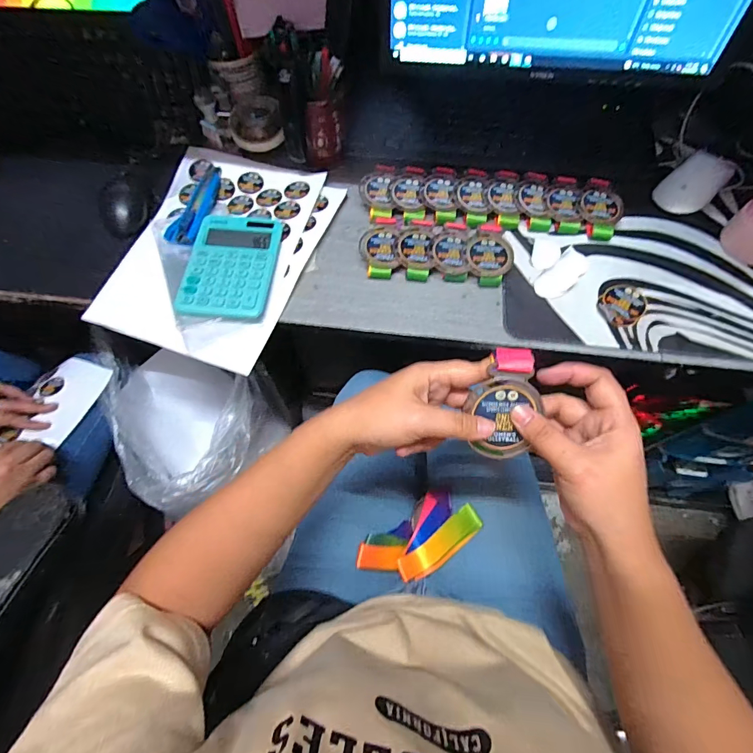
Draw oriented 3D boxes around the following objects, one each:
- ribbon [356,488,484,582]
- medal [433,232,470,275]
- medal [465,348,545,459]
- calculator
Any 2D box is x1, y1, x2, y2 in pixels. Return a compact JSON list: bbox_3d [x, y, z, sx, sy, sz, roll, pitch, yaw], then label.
[{"bbox_3d":[0.050,0.200,0.478,0.145,0.052,0.073,-31,67,-13],"label":"ribbon"},{"bbox_3d":[0.091,-0.153,0.485,0.046,0.005,0.060,-1,71,2],"label":"medal"},{"bbox_3d":[0.097,0.021,0.299,0.050,0.009,0.084,6,101,5],"label":"medal"},{"bbox_3d":[-0.176,-0.137,0.478,0.104,0.013,0.146,3,65,1],"label":"calculator"}]

